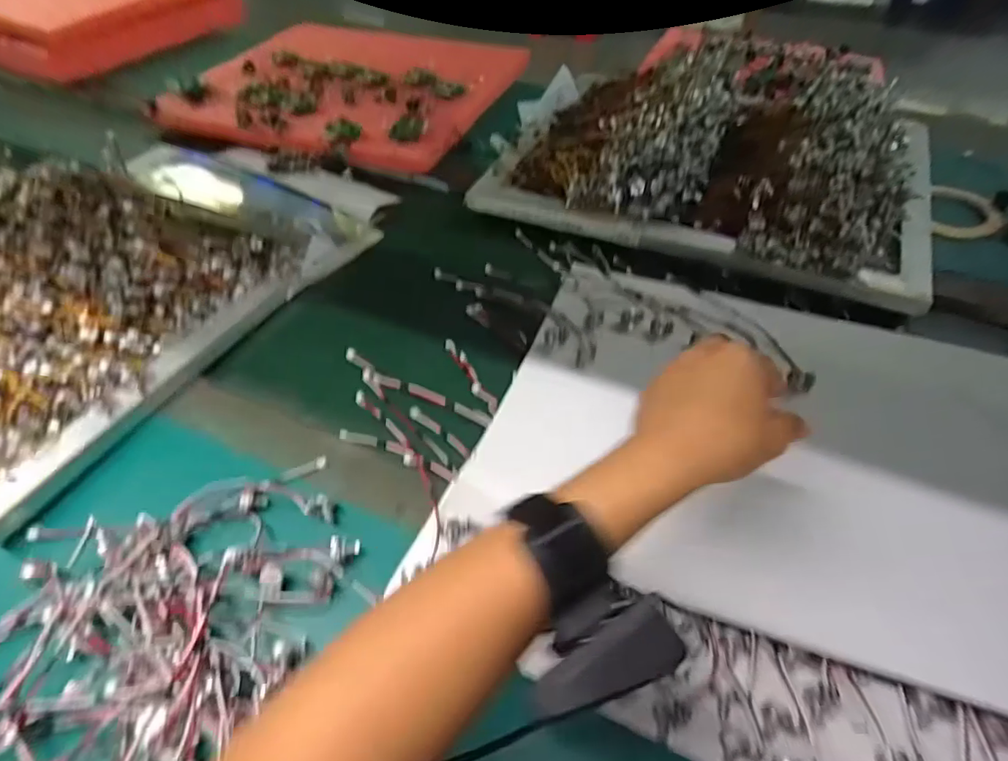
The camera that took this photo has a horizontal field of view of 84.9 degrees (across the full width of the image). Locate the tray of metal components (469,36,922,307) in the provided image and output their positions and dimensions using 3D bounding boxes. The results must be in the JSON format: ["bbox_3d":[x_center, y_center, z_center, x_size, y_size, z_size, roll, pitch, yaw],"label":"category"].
[{"bbox_3d":[0.257,-0.290,0.690,0.520,0.112,0.320,18,53,15],"label":"tray of metal components"}]

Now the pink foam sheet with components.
[{"bbox_3d":[-0.248,-0.495,0.923,0.481,0.040,0.444,15,51,12],"label":"pink foam sheet with components"}]

